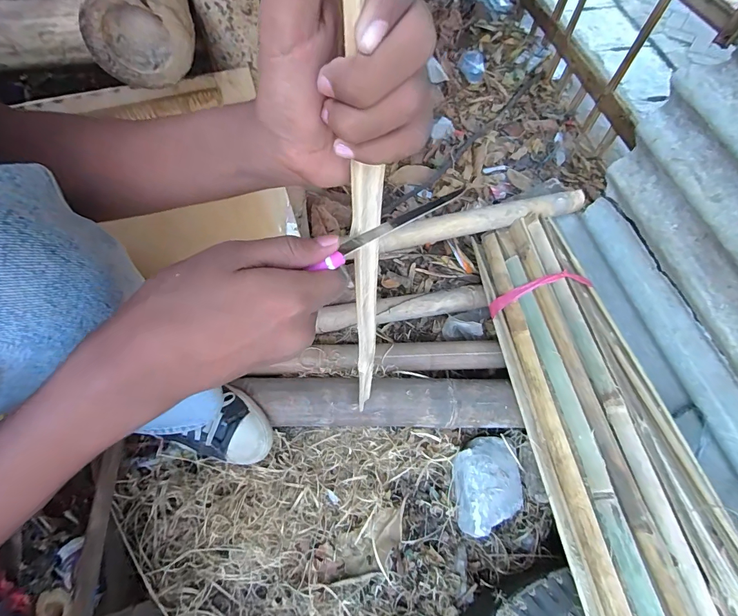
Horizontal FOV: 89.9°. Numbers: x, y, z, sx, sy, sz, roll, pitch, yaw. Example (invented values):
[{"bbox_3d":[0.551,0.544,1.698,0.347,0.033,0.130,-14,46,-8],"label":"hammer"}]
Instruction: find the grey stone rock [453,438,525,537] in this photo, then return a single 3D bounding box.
[{"bbox_3d":[0.195,0.285,0.599,0.106,0.046,0.135,-2,67,-1],"label":"grey stone rock"}]

